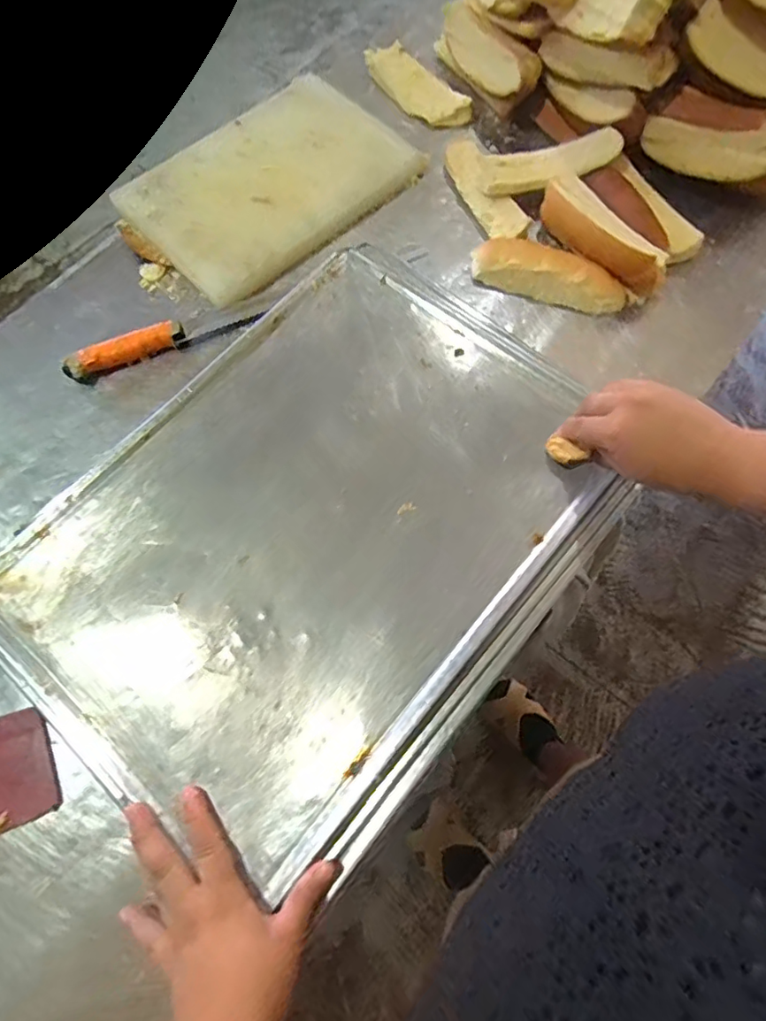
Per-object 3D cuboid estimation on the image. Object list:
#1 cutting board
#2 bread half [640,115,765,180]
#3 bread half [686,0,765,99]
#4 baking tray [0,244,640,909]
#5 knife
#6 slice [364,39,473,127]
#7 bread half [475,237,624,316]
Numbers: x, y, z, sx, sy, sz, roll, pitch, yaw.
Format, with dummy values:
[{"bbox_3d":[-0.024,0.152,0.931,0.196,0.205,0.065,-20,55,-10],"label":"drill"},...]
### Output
[{"bbox_3d":[-0.131,-0.377,0.617,0.296,0.024,0.216,-40,74,-13],"label":"cutting board"},{"bbox_3d":[0.345,-0.378,0.556,0.143,0.057,0.032,13,70,7],"label":"bread half"},{"bbox_3d":[0.354,-0.426,0.502,0.138,0.057,0.023,23,71,11],"label":"bread half"},{"bbox_3d":[-0.045,0.006,0.434,0.352,0.020,0.471,38,75,14],"label":"baking tray"},{"bbox_3d":[-0.223,-0.176,0.543,0.192,0.021,0.028,-26,71,-8],"label":"knife"},{"bbox_3d":[0.039,-0.524,0.664,0.052,0.014,0.159,-45,77,12],"label":"slice"},{"bbox_3d":[0.171,-0.244,0.554,0.155,0.032,0.050,24,72,10],"label":"bread half"}]

